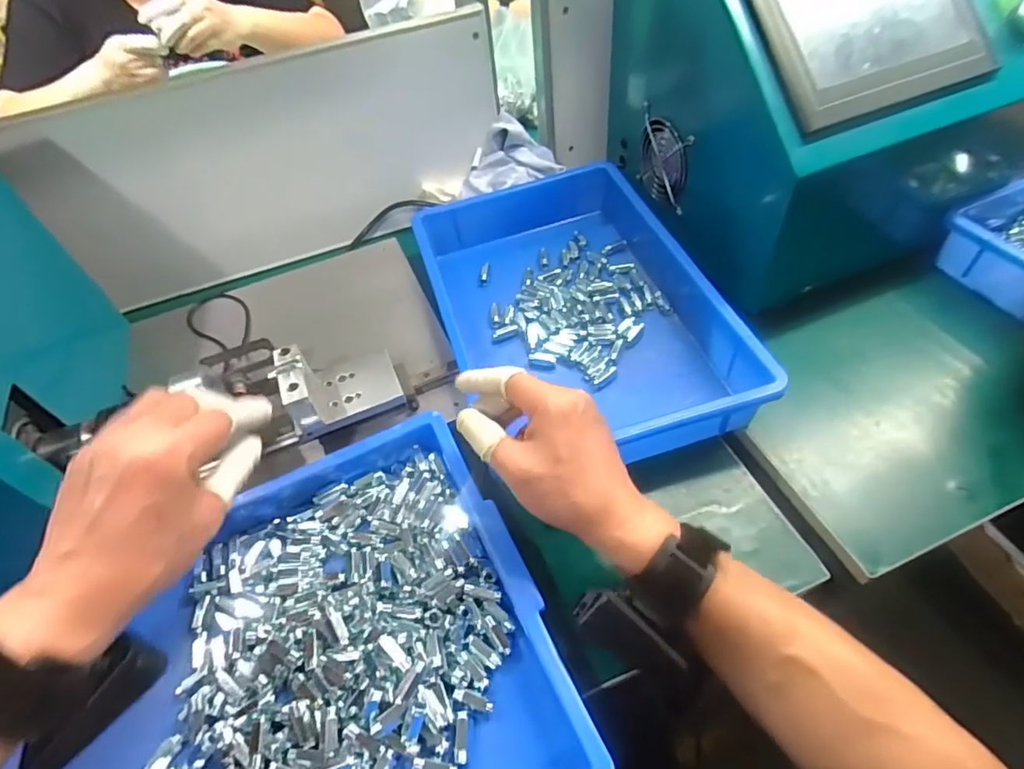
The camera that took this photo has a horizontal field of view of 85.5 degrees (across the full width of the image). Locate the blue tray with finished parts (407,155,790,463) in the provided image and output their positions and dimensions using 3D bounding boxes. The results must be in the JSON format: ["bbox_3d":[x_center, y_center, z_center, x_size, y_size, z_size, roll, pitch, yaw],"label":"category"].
[{"bbox_3d":[0.051,-0.084,0.553,0.242,0.069,0.360,-14,51,-5],"label":"blue tray with finished parts"}]

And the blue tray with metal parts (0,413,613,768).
[{"bbox_3d":[-0.184,0.216,0.354,0.420,0.052,0.285,-24,53,-13],"label":"blue tray with metal parts"}]

